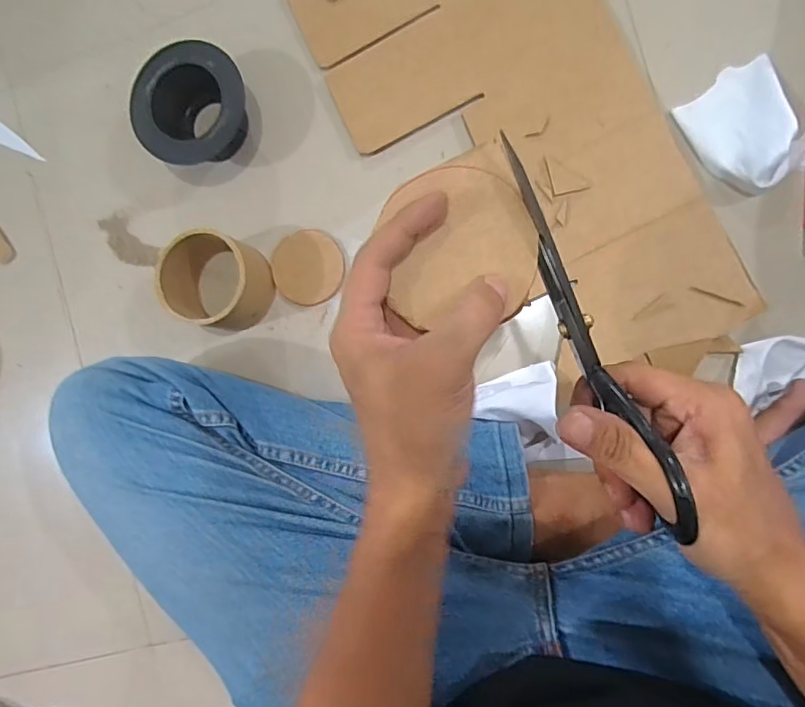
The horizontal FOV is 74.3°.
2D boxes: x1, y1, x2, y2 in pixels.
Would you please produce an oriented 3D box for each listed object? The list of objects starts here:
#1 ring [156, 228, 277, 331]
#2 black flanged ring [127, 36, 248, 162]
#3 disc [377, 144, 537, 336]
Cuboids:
[{"bbox_3d":[-0.170,-0.067,0.488,0.084,0.066,0.081,0,89,10],"label":"ring"},{"bbox_3d":[-0.193,-0.229,0.501,0.104,0.057,0.096,0,89,10],"label":"black flanged ring"},{"bbox_3d":[0.029,-0.061,0.274,0.074,0.005,0.083,-10,90,5],"label":"disc"}]

